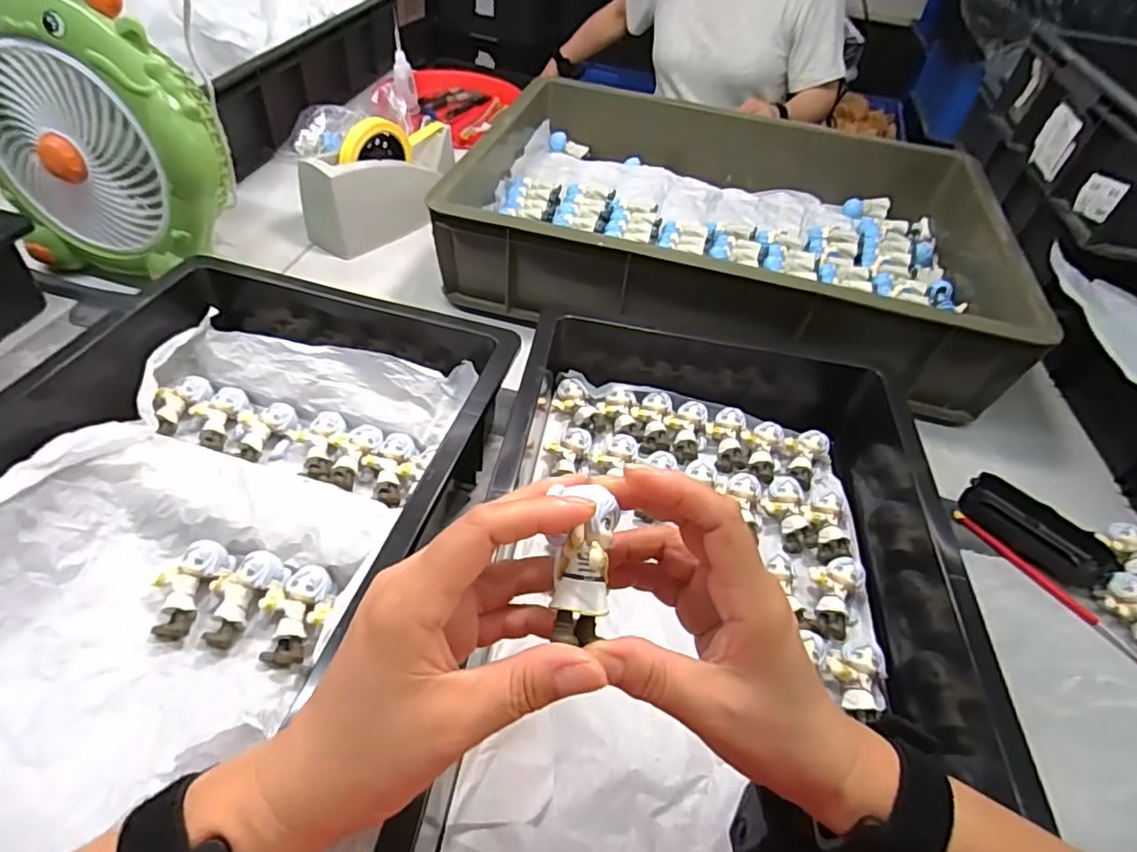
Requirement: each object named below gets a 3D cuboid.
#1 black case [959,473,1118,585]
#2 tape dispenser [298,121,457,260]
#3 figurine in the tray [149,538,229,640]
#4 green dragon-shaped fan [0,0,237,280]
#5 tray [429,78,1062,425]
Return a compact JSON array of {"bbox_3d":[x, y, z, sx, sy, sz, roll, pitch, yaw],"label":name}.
[{"bbox_3d":[0.389,0.084,0.505,0.042,0.027,0.108,-29,57,-30],"label":"black case"},{"bbox_3d":[-0.208,-0.287,0.704,0.195,0.105,0.068,-33,59,-32],"label":"tape dispenser"},{"bbox_3d":[-0.248,0.104,0.387,0.035,0.020,0.062,13,70,5],"label":"figurine in the tray"},{"bbox_3d":[-0.427,-0.261,0.549,0.229,0.242,0.103,16,47,7],"label":"green dragon-shaped fan"},{"bbox_3d":[0.183,-0.235,0.696,0.559,0.108,0.376,16,47,8],"label":"tray"}]

